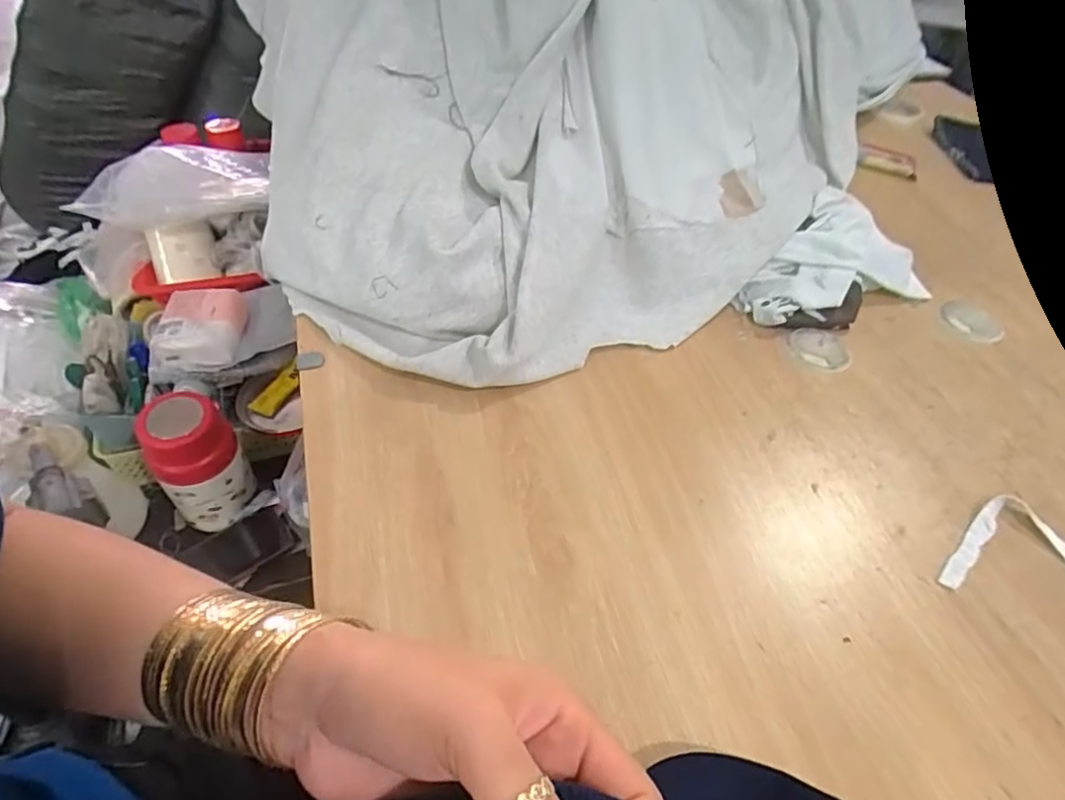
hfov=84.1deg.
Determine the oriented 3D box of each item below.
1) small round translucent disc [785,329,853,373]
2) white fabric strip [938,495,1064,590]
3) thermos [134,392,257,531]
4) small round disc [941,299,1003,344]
[{"bbox_3d":[0.290,-0.052,0.596,0.060,0.008,0.051,3,50,-2],"label":"small round translucent disc"},{"bbox_3d":[0.378,0.113,0.459,0.132,0.006,0.088,10,50,3],"label":"white fabric strip"},{"bbox_3d":[-0.413,0.077,0.738,0.093,0.171,0.096,-25,55,-24],"label":"thermos"},{"bbox_3d":[0.477,-0.085,0.641,0.055,0.005,0.062,-6,51,-10],"label":"small round disc"}]

